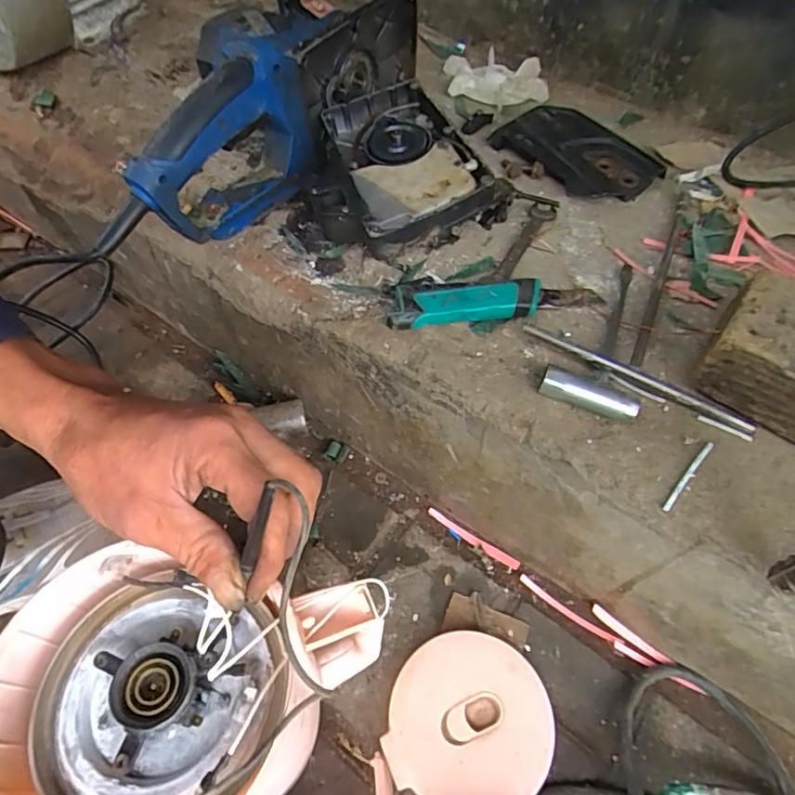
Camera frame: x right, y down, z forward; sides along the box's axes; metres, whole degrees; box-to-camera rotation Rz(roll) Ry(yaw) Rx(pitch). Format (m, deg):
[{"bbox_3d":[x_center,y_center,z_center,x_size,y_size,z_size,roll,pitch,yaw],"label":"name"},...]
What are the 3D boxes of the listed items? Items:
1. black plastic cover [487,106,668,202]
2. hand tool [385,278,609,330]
[{"bbox_3d":[0.195,-0.269,0.582,0.098,0.038,0.164,-33,61,-24],"label":"black plastic cover"},{"bbox_3d":[0.081,-0.082,0.442,0.178,0.029,0.032,-7,54,-7],"label":"hand tool"}]

